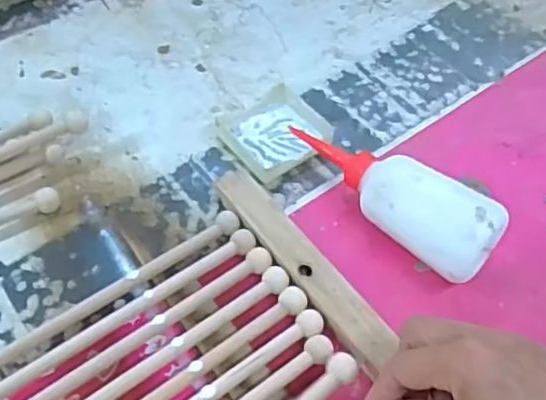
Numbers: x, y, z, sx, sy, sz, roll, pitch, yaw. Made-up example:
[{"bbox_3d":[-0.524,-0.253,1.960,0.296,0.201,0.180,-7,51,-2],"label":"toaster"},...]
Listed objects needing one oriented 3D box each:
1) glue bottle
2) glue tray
[{"bbox_3d":[0.081,-0.008,0.455,0.180,0.062,0.053,37,60,20],"label":"glue bottle"},{"bbox_3d":[0.001,-0.059,0.517,0.081,0.014,0.079,-30,61,-23],"label":"glue tray"}]

